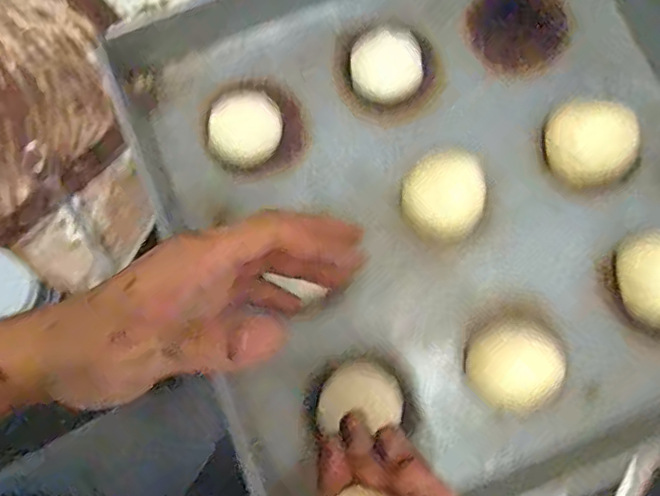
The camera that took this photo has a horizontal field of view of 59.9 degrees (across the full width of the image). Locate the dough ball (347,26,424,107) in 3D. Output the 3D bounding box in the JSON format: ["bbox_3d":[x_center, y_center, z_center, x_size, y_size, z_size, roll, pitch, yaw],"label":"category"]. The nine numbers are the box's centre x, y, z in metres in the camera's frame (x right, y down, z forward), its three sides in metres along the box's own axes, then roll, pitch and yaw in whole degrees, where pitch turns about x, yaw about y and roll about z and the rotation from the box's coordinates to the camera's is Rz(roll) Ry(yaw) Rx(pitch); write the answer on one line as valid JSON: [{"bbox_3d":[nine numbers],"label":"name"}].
[{"bbox_3d":[0.045,-0.146,0.457,0.057,0.028,0.050,-5,80,0],"label":"dough ball"}]

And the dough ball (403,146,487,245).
[{"bbox_3d":[0.087,-0.039,0.446,0.060,0.036,0.072,10,80,3],"label":"dough ball"}]

